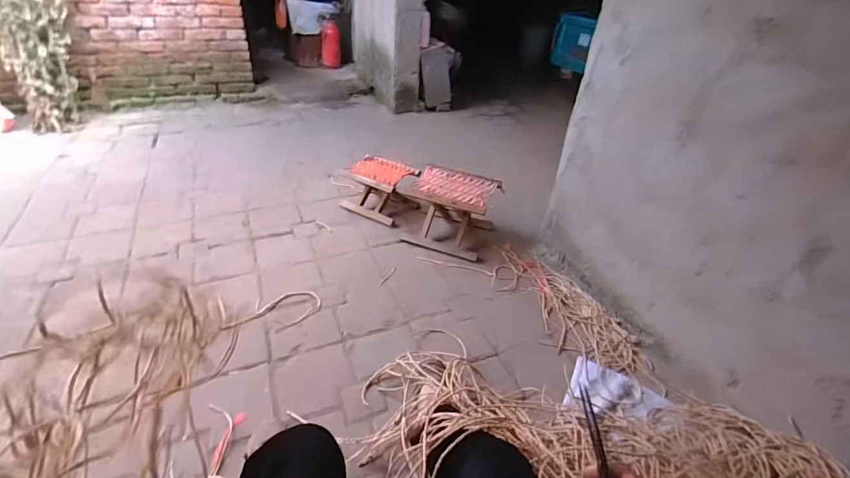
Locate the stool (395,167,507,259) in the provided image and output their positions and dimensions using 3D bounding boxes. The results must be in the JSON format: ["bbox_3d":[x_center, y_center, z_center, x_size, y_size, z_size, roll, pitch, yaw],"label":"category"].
[{"bbox_3d":[0.097,-0.114,1.644,0.336,0.239,0.299,17,35,15],"label":"stool"}]

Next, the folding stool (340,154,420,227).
[{"bbox_3d":[-0.202,-0.211,1.777,0.288,0.201,0.247,25,38,26],"label":"folding stool"}]

